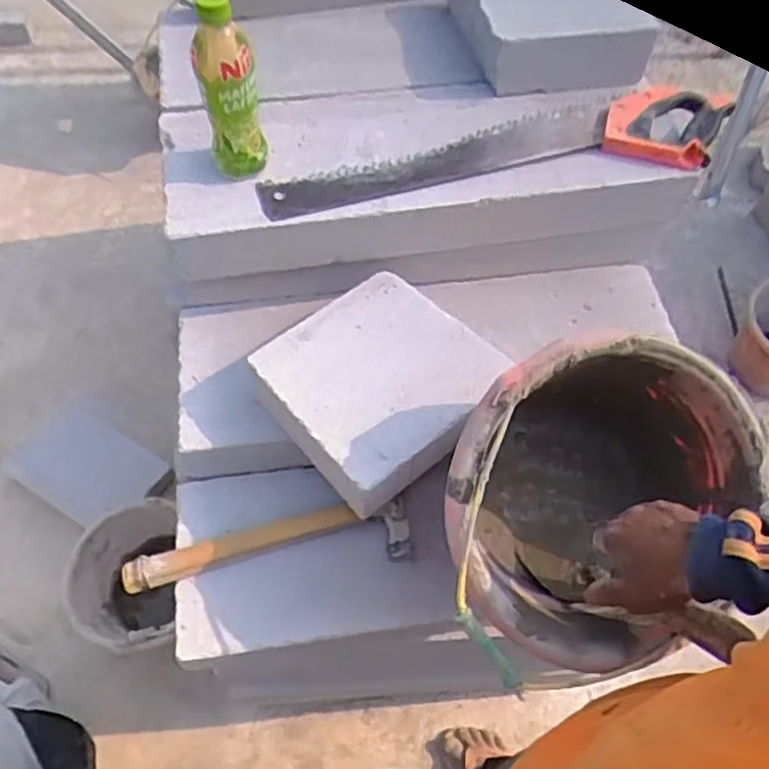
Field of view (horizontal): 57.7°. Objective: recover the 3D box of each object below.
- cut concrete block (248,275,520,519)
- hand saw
[{"bbox_3d":[-0.006,-0.005,0.744,0.209,0.061,0.199,-37,67,-23],"label":"cut concrete block"},{"bbox_3d":[0.136,-0.273,0.789,0.535,0.023,0.136,-10,60,-10],"label":"hand saw"}]

